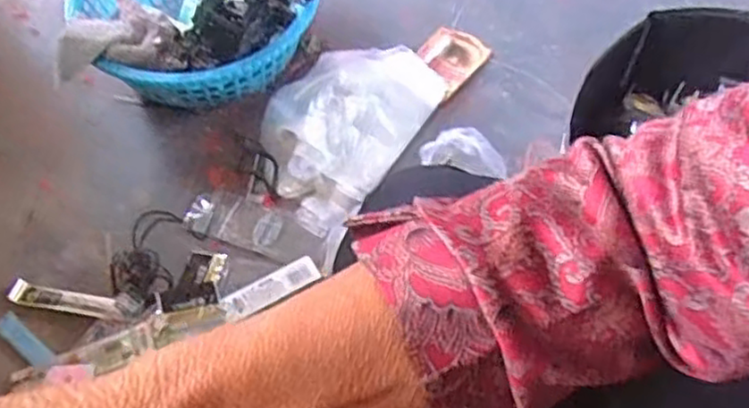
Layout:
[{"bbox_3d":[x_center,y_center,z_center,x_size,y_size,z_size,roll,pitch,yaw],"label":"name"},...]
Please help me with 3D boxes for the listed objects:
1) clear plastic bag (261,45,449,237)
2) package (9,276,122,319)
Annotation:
[{"bbox_3d":[-0.046,-0.107,0.905,0.170,0.057,0.270,28,61,19],"label":"clear plastic bag"},{"bbox_3d":[-0.340,0.109,0.795,0.132,0.022,0.029,8,56,7],"label":"package"}]

